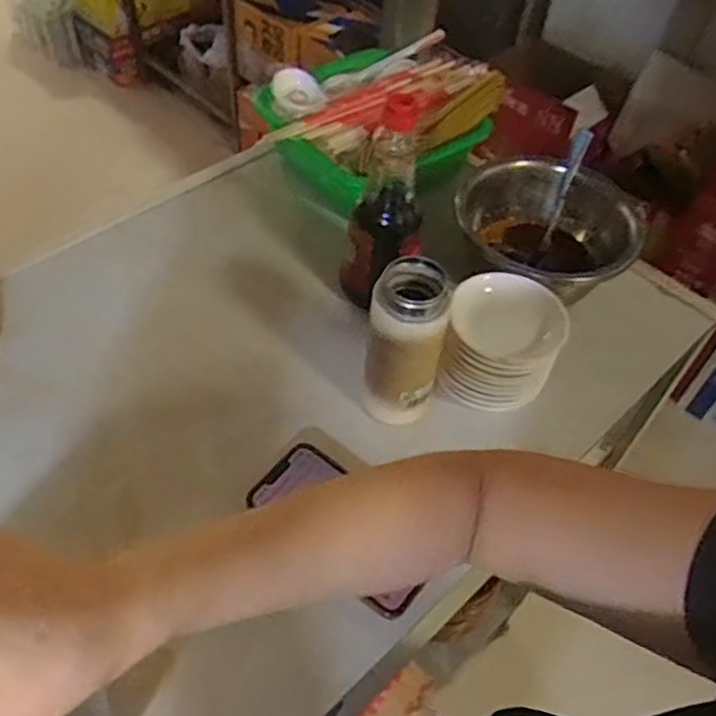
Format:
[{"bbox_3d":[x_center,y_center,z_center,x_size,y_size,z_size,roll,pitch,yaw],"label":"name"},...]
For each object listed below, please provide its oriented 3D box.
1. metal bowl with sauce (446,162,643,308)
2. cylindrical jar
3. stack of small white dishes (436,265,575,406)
[{"bbox_3d":[0.178,-0.112,0.715,0.160,0.104,0.167,3,52,-3],"label":"metal bowl with sauce"},{"bbox_3d":[0.037,-0.006,0.575,0.058,0.150,0.058,3,52,-3],"label":"cylindrical jar"},{"bbox_3d":[0.121,-0.017,0.611,0.091,0.073,0.094,11,52,4],"label":"stack of small white dishes"}]

